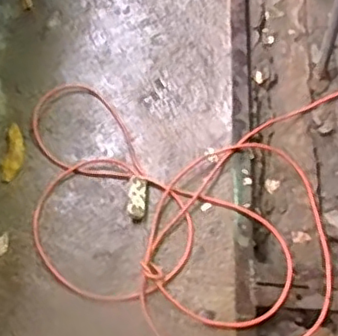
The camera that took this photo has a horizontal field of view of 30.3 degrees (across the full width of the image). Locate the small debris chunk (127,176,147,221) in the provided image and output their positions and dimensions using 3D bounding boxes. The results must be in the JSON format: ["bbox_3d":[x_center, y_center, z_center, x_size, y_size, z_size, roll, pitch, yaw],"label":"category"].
[{"bbox_3d":[-0.081,0.075,1.608,0.046,0.018,0.122,-3,60,7],"label":"small debris chunk"}]

